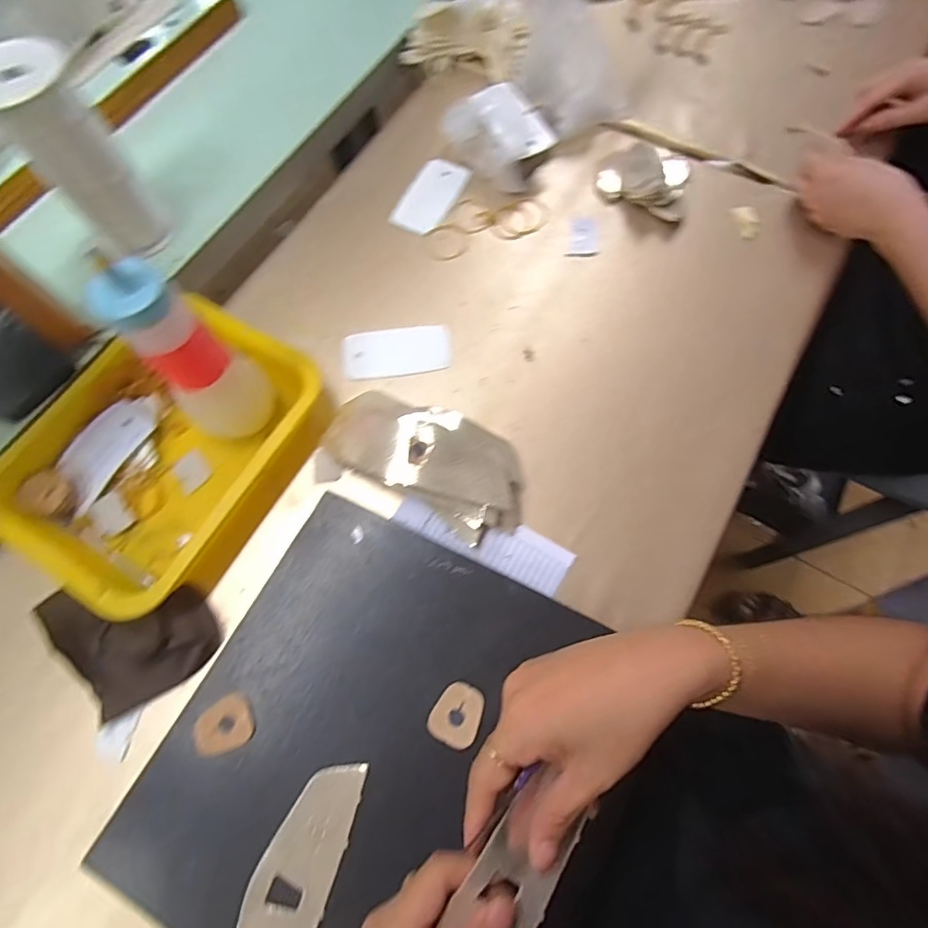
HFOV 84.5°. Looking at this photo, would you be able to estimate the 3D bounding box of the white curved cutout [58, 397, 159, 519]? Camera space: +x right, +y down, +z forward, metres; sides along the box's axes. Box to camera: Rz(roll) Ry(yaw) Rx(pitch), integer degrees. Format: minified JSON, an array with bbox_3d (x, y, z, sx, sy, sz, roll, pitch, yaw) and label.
[{"bbox_3d":[-0.320,-0.015,0.455,0.044,0.015,0.108,29,73,11],"label":"white curved cutout"}]

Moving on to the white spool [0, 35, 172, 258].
[{"bbox_3d":[-0.338,-0.268,0.452,0.076,0.153,0.068,-38,73,-12],"label":"white spool"}]

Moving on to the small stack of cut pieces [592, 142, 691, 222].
[{"bbox_3d":[0.199,-0.317,0.561,0.093,0.019,0.104,14,71,6],"label":"small stack of cut pieces"}]

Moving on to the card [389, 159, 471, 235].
[{"bbox_3d":[-0.039,-0.300,0.571,0.057,0.004,0.098,28,77,15],"label":"card"}]

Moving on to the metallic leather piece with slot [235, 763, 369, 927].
[{"bbox_3d":[-0.113,0.278,0.334,0.050,0.004,0.154,17,70,6],"label":"metallic leather piece with slot"}]

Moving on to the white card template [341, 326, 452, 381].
[{"bbox_3d":[-0.066,-0.111,0.505,0.102,0.004,0.055,-7,67,-3],"label":"white card template"}]

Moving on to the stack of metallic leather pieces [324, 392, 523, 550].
[{"bbox_3d":[-0.029,-0.010,0.441,0.184,0.049,0.094,30,73,12],"label":"stack of metallic leather pieces"}]

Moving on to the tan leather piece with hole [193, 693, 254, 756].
[{"bbox_3d":[-0.173,0.188,0.367,0.040,0.004,0.035,-20,66,-12],"label":"tan leather piece with hole"}]

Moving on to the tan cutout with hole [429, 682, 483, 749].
[{"bbox_3d":[-0.004,0.180,0.368,0.035,0.005,0.040,24,72,10],"label":"tan cutout with hole"}]

